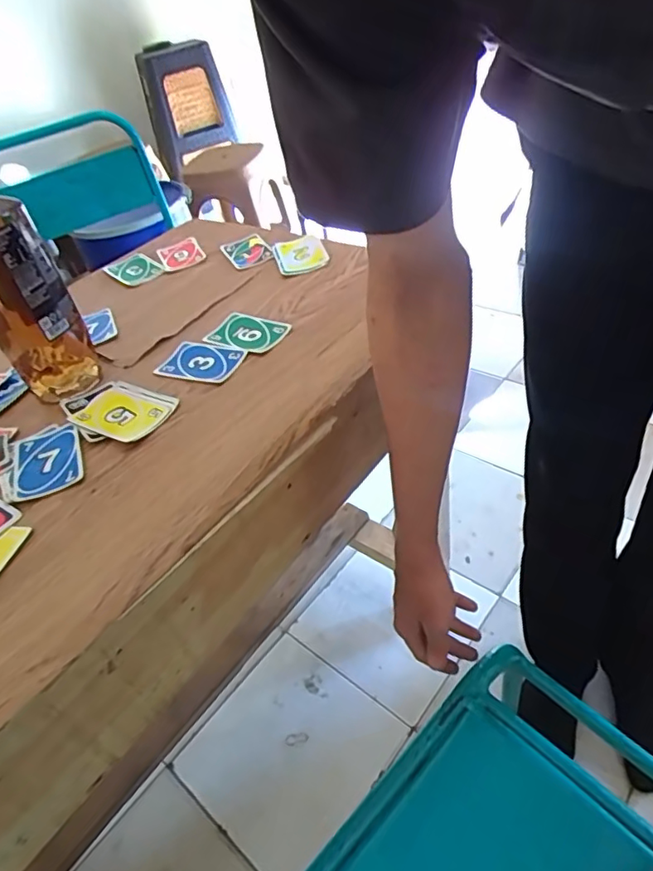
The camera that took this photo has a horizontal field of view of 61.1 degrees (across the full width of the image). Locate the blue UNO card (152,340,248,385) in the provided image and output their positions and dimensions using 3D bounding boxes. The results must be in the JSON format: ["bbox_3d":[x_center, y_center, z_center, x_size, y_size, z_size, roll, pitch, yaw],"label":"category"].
[{"bbox_3d":[-0.128,-0.076,0.562,0.089,0.004,0.062,15,49,27],"label":"blue UNO card"}]

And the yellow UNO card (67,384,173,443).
[{"bbox_3d":[-0.191,-0.021,0.511,0.095,0.008,0.058,17,50,32],"label":"yellow UNO card"}]

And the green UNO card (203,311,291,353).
[{"bbox_3d":[-0.084,-0.109,0.586,0.085,0.005,0.052,19,57,28],"label":"green UNO card"}]

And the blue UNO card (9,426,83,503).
[{"bbox_3d":[-0.243,0.021,0.477,0.057,0.006,0.091,-20,43,-14],"label":"blue UNO card"}]

